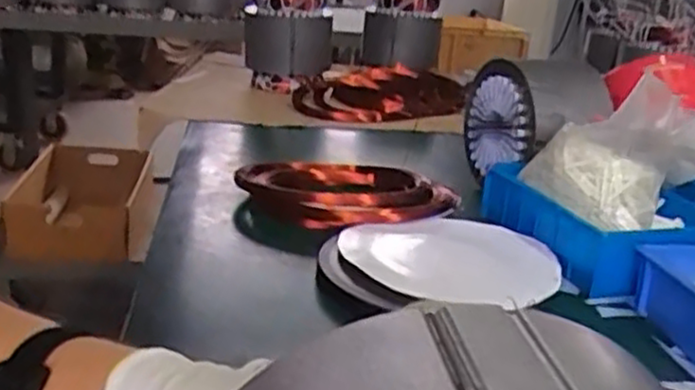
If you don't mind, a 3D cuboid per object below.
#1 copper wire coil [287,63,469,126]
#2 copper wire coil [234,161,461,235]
[{"bbox_3d":[0.061,-0.170,1.288,0.285,0.066,0.221,8,20,9],"label":"copper wire coil"},{"bbox_3d":[-0.006,0.003,0.800,0.221,0.046,0.171,1,20,-10],"label":"copper wire coil"}]

